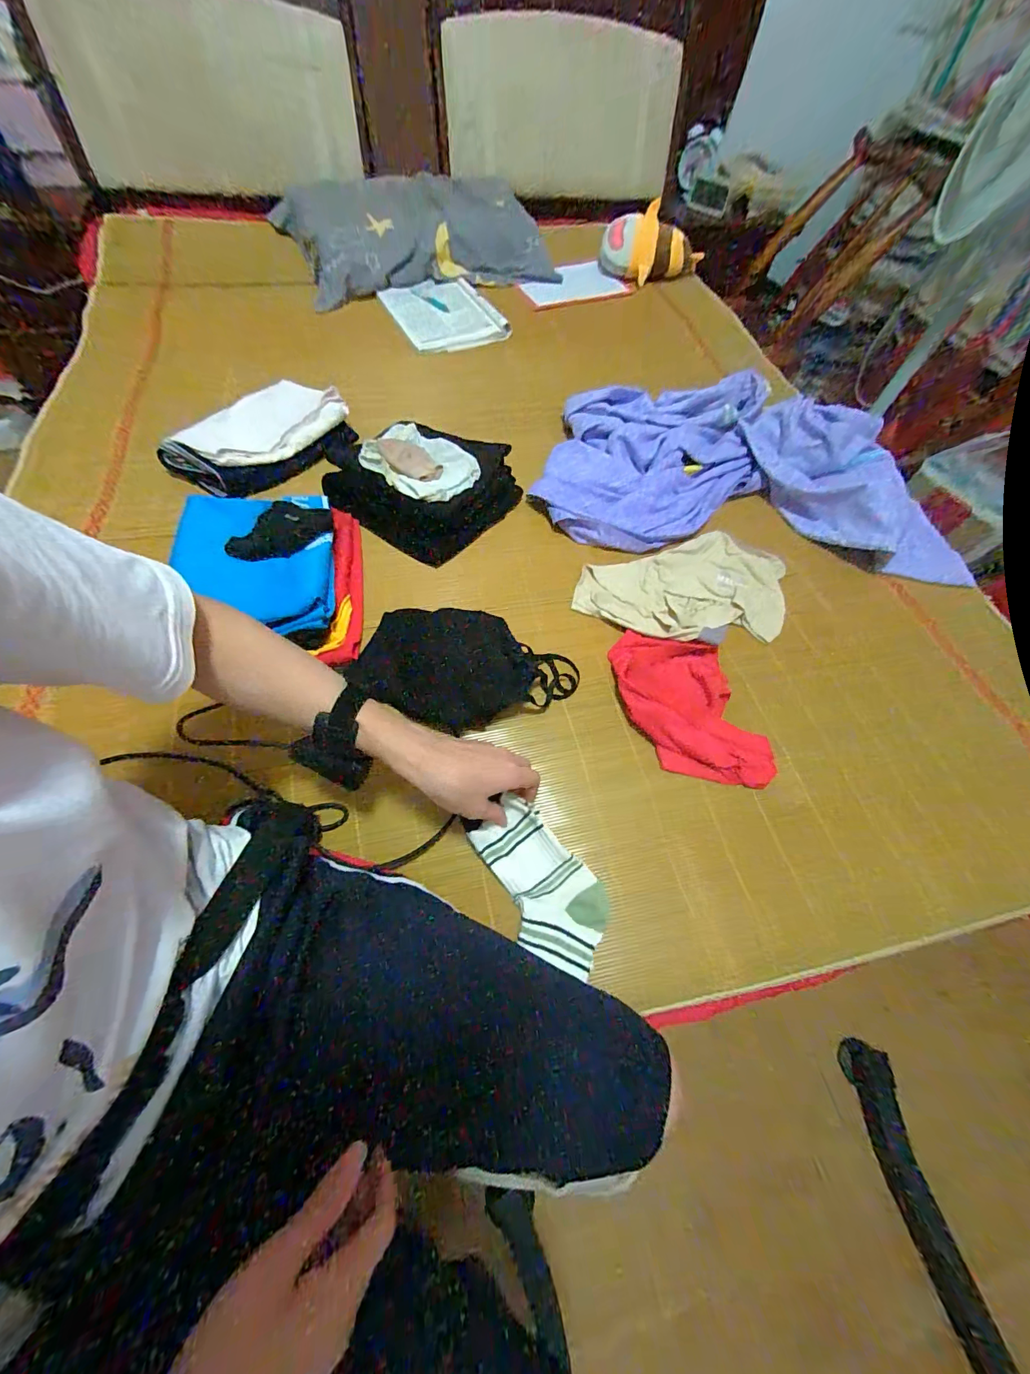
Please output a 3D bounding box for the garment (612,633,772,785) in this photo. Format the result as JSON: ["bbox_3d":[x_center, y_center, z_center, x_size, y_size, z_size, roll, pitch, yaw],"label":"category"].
[{"bbox_3d":[0.211,0.025,0.554,0.140,0.029,0.217,-10,66,-8],"label":"garment"}]

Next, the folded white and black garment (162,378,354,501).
[{"bbox_3d":[-0.420,-0.424,0.744,0.194,0.060,0.275,26,66,9],"label":"folded white and black garment"}]

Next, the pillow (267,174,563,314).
[{"bbox_3d":[-0.227,-1.086,1.072,0.651,0.191,0.246,-11,63,-10],"label":"pillow"}]

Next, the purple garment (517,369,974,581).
[{"bbox_3d":[0.404,-0.412,0.767,0.705,0.072,0.443,6,64,-1],"label":"purple garment"}]

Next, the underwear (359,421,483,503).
[{"bbox_3d":[-0.156,-0.349,0.676,0.193,0.034,0.130,42,69,15],"label":"underwear"}]

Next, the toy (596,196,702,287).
[{"bbox_3d":[0.364,-1.156,1.158,0.267,0.147,0.104,-5,64,-19],"label":"toy"}]

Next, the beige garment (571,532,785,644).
[{"bbox_3d":[0.261,-0.140,0.646,0.329,0.025,0.187,-17,67,-11],"label":"beige garment"}]

